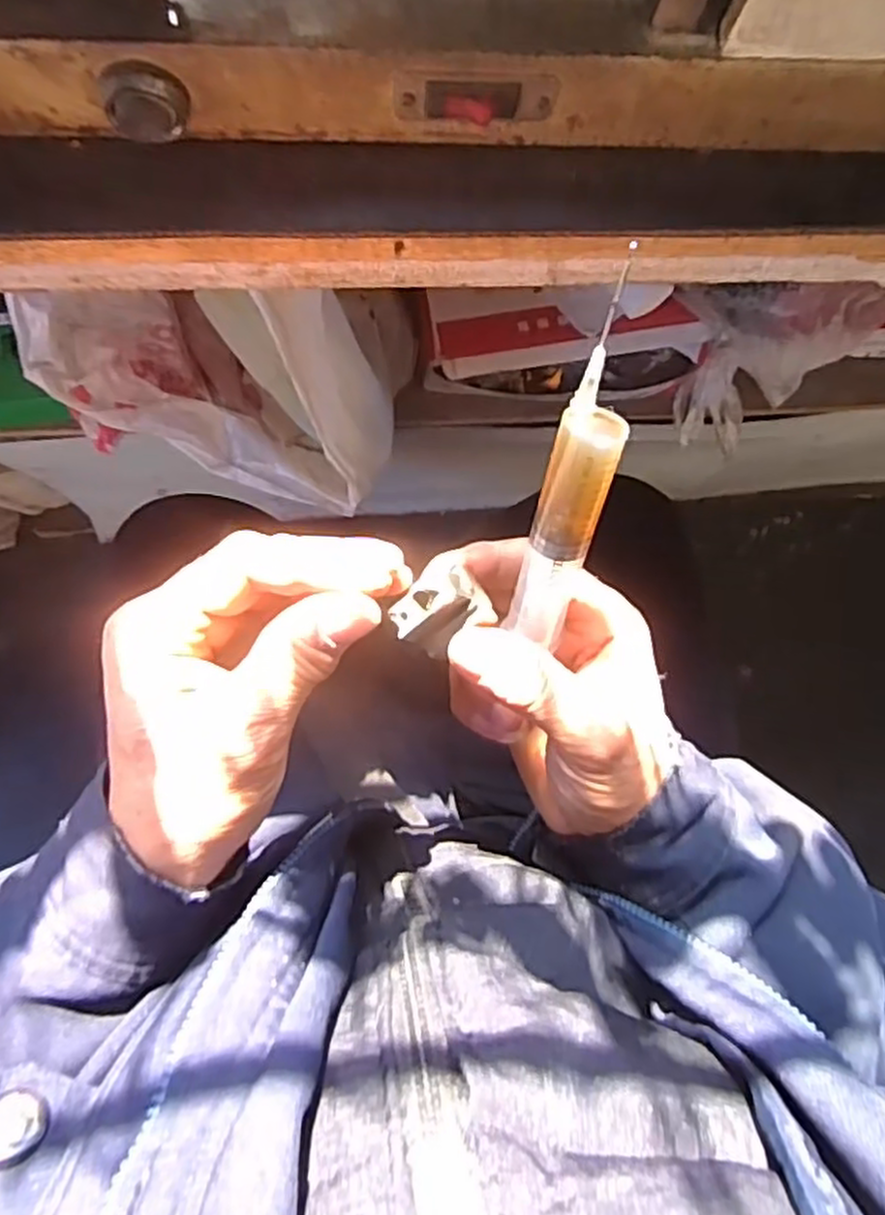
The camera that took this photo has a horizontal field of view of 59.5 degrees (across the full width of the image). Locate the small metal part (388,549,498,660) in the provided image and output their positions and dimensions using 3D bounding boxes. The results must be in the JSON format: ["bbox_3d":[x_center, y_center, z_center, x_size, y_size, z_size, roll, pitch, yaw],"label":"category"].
[{"bbox_3d":[-0.001,0.002,0.272,0.031,0.016,0.026,-45,93,-3],"label":"small metal part"}]

